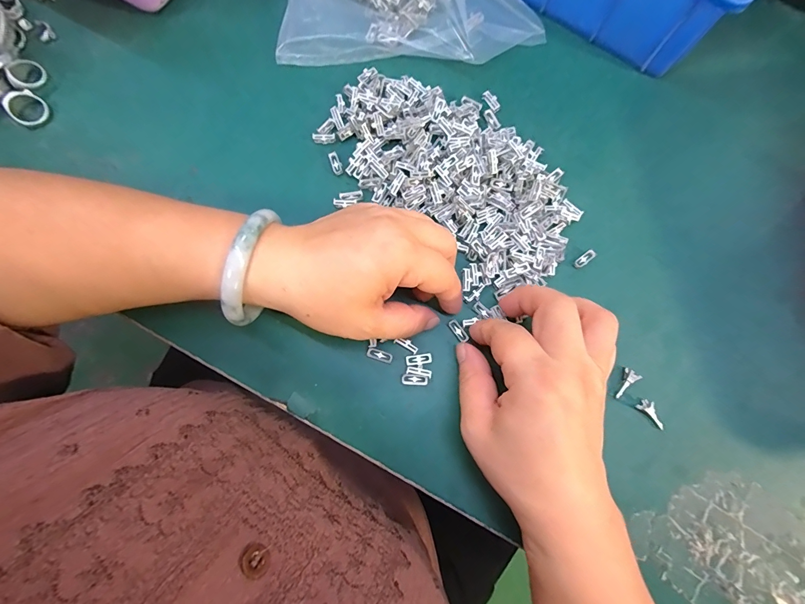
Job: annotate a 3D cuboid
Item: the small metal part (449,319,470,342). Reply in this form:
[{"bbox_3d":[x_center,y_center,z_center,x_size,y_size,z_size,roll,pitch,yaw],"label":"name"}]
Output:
[{"bbox_3d":[0.038,0.020,0.247,0.006,0.004,0.017,-36,76,-7],"label":"small metal part"}]

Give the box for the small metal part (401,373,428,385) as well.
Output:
[{"bbox_3d":[0.008,0.050,0.237,0.017,0.004,0.007,-1,79,-1],"label":"small metal part"}]

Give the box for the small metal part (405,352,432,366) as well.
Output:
[{"bbox_3d":[0.011,0.037,0.239,0.017,0.004,0.007,-10,80,-3],"label":"small metal part"}]

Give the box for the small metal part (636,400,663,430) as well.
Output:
[{"bbox_3d":[0.164,0.073,0.238,0.008,0.008,0.020,-44,83,-8],"label":"small metal part"}]

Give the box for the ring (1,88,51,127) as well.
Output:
[{"bbox_3d":[-0.268,-0.138,0.261,0.022,0.009,0.024,0,79,-1],"label":"ring"}]

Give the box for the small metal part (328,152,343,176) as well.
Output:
[{"bbox_3d":[-0.049,-0.102,0.267,0.007,0.004,0.018,-20,80,-5],"label":"small metal part"}]

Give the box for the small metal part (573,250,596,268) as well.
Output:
[{"bbox_3d":[0.129,-0.030,0.260,0.016,0.005,0.007,-38,82,-8],"label":"small metal part"}]

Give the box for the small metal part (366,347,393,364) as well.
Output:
[{"bbox_3d":[-0.015,0.035,0.240,0.017,0.004,0.006,19,80,2],"label":"small metal part"}]

